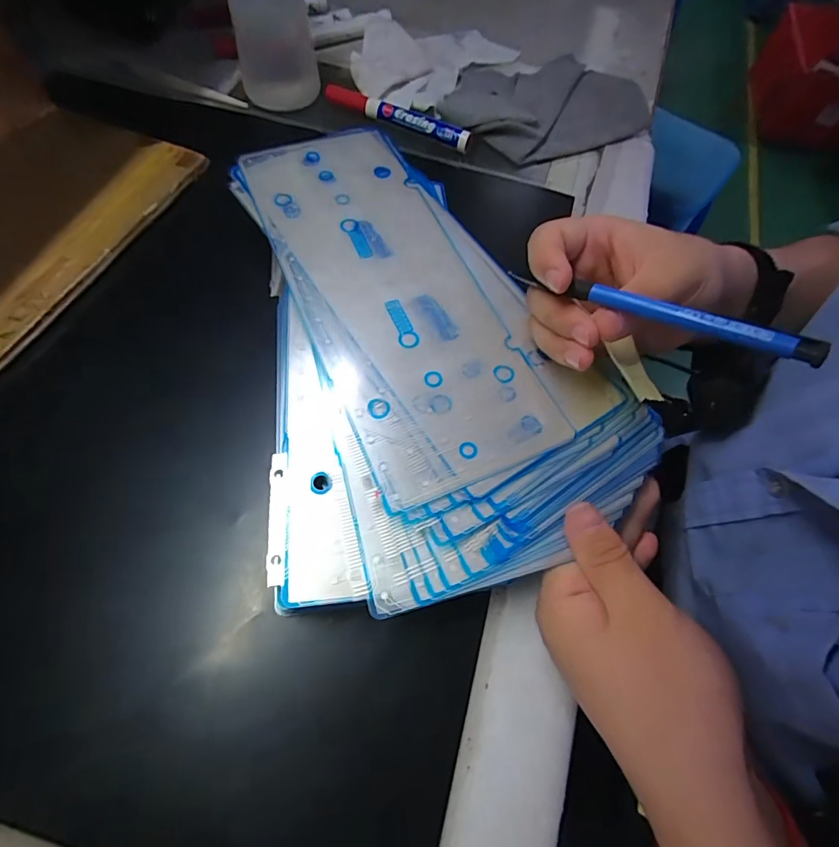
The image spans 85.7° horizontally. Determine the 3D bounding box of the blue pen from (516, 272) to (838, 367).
[{"bbox_3d":[0.101,-0.052,0.205,0.135,0.008,0.007,29,71,33],"label":"blue pen"}]

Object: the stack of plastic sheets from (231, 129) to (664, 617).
[{"bbox_3d":[0.004,-0.068,0.271,0.196,0.019,0.312,-13,67,-2],"label":"stack of plastic sheets"}]

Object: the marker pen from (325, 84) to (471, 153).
[{"bbox_3d":[-0.020,-0.274,0.402,0.137,0.017,0.017,25,66,9],"label":"marker pen"}]

